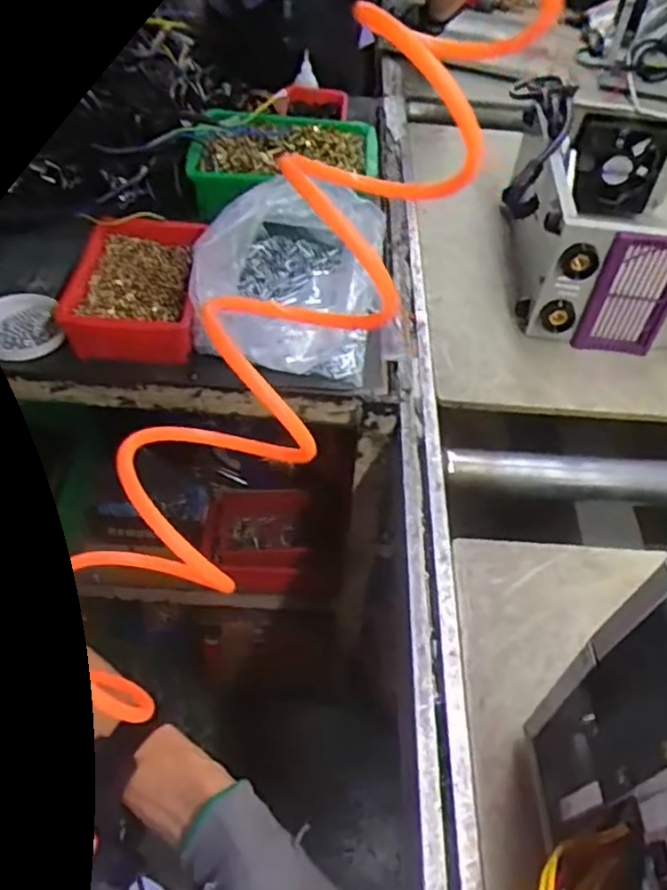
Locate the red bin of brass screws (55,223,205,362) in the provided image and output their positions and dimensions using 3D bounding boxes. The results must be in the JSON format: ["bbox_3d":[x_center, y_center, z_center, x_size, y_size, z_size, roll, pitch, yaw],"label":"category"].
[{"bbox_3d":[-0.220,-0.171,0.756,0.130,0.056,0.189,0,50,-6],"label":"red bin of brass screws"}]

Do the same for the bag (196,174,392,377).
[{"bbox_3d":[-0.038,-0.196,0.765,0.185,0.135,0.239,13,49,5],"label":"bag"}]

